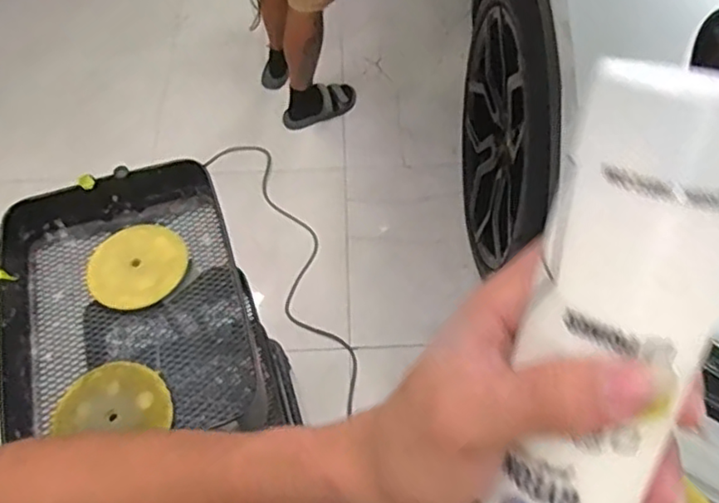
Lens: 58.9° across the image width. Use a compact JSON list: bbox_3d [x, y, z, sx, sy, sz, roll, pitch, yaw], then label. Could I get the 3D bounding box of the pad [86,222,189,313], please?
[{"bbox_3d":[-0.333,0.019,0.948,0.142,0.017,0.137,-40,65,-21],"label":"pad"}]

